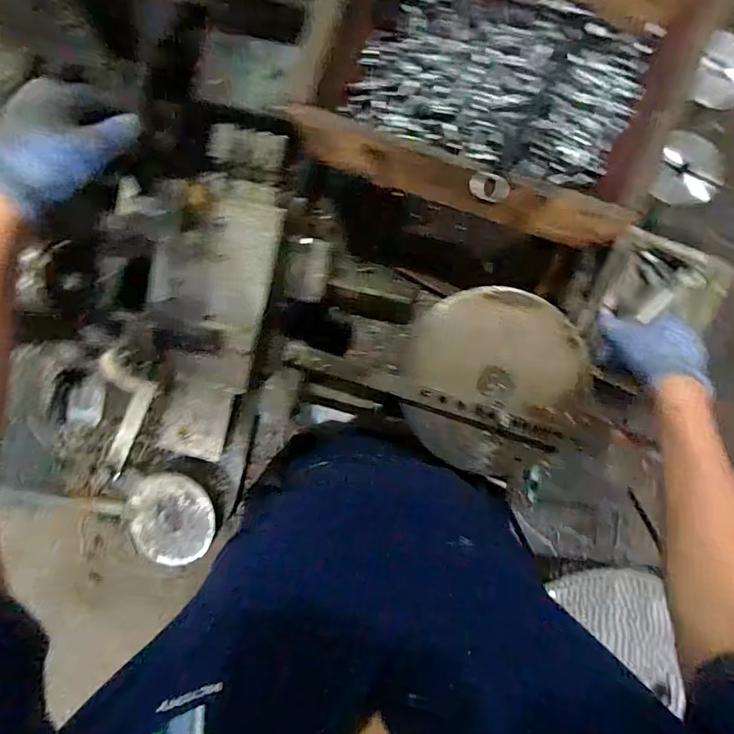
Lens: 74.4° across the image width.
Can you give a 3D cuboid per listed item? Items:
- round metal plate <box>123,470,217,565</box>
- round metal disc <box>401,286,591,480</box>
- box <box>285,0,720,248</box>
[{"bbox_3d":[-0.210,0.162,0.518,0.094,0.021,0.090,1,96,5],"label":"round metal plate"},{"bbox_3d":[0.121,0.012,0.489,0.172,0.013,0.178,1,96,5],"label":"round metal disc"},{"bbox_3d":[0.133,-0.309,0.520,0.368,0.128,0.257,20,97,3],"label":"box"}]

